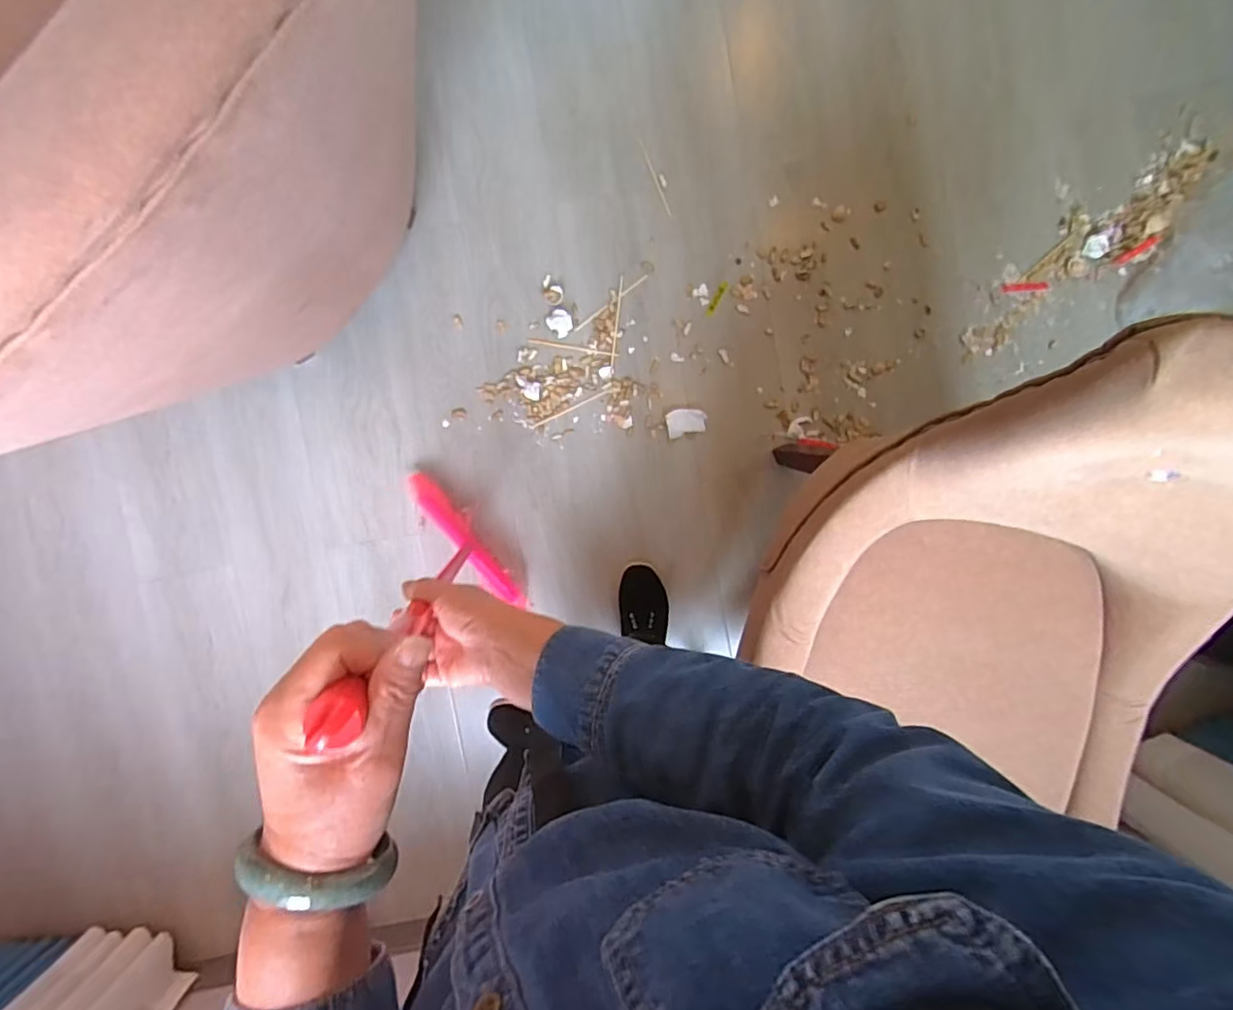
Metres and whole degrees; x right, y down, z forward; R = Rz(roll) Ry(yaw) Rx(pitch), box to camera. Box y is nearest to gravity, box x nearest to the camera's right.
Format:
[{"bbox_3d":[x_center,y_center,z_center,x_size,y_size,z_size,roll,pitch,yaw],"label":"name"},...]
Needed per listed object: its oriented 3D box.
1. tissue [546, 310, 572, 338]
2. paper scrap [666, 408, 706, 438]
[{"bbox_3d":[-0.106,-0.343,1.138,0.048,0.012,0.043,43,92,-3],"label":"tissue"},{"bbox_3d":[0.135,-0.159,1.159,0.074,0.004,0.051,-12,105,10],"label":"paper scrap"}]

